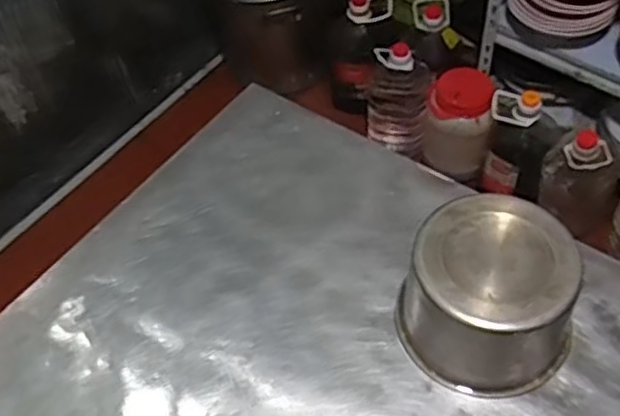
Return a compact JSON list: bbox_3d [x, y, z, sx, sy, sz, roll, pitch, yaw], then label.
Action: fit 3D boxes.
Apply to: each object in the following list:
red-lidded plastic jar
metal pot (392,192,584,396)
[{"bbox_3d":[0.378,-0.212,1.758,0.155,0.265,0.142,-3,52,3],"label":"red-lidded plastic jar"},{"bbox_3d":[0.172,0.087,0.667,0.149,0.125,0.149,-3,52,3],"label":"metal pot"}]

